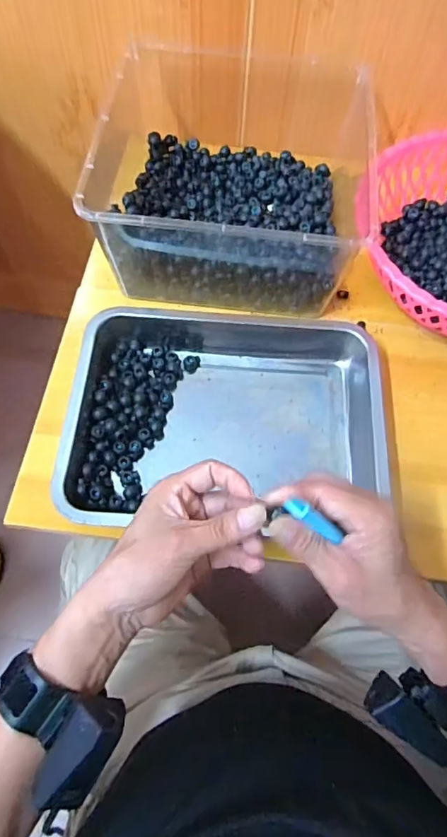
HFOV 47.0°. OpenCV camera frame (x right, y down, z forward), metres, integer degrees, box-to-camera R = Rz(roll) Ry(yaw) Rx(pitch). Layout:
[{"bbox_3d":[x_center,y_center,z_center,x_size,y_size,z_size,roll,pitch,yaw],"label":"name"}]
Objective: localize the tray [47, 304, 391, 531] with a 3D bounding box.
[{"bbox_3d":[0.001,-0.017,0.546,0.319,0.052,0.251,-2,64,-3],"label":"tray"}]

